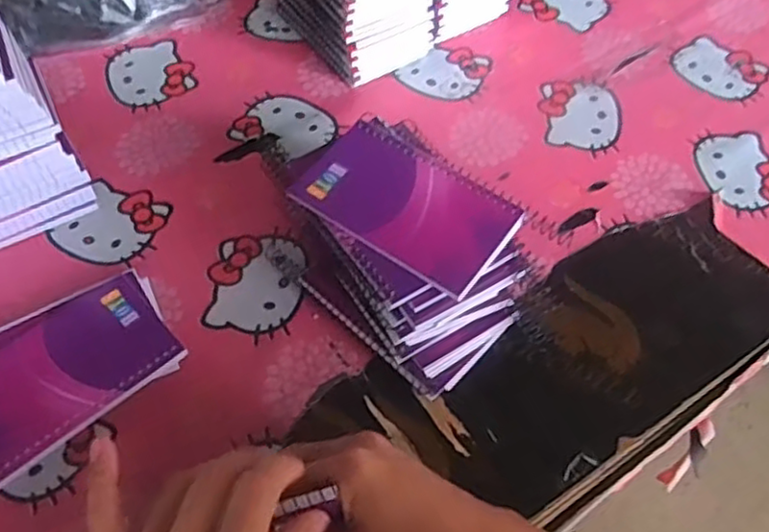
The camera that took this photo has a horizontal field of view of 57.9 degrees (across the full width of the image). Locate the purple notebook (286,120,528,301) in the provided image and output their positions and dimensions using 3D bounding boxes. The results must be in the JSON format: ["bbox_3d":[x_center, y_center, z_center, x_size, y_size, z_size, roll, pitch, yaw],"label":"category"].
[{"bbox_3d":[0.014,-0.040,0.436,0.129,0.011,0.077,32,62,20],"label":"purple notebook"}]

